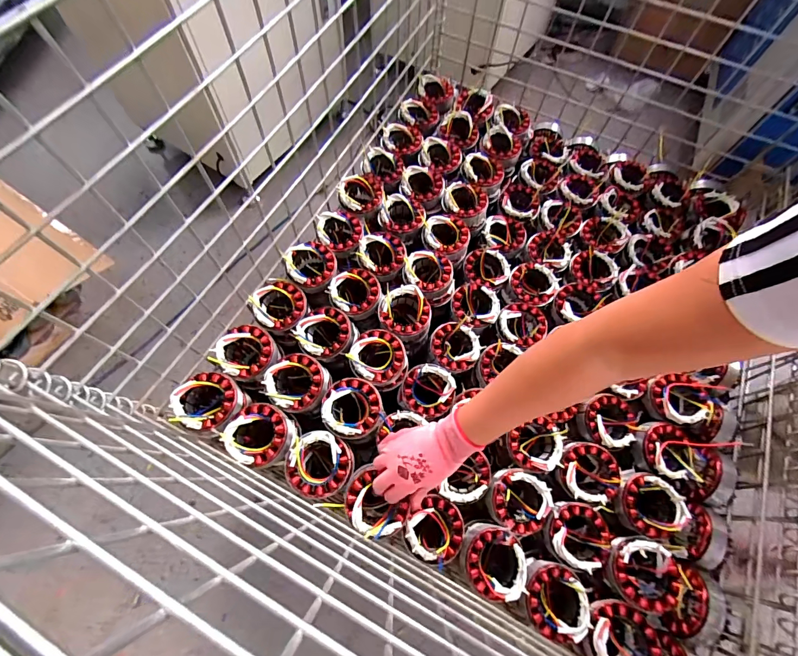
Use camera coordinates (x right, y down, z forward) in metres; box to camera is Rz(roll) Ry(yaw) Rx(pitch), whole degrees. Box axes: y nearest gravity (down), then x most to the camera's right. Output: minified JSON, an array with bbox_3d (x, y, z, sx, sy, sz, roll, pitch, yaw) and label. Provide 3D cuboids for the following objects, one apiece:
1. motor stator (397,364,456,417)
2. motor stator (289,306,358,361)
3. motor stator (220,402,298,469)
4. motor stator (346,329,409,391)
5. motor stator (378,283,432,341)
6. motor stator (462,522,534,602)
[{"bbox_3d":[0.047,0.108,0.616,0.086,0.055,0.082,1,65,-2],"label":"motor stator"},{"bbox_3d":[-0.118,0.013,0.604,0.097,0.049,0.090,4,65,0],"label":"motor stator"},{"bbox_3d":[-0.196,0.152,0.522,0.085,0.043,0.081,18,66,6],"label":"motor stator"},{"bbox_3d":[-0.032,0.048,0.589,0.090,0.055,0.092,1,65,-2],"label":"motor stator"},{"bbox_3d":[0.010,-0.024,0.621,0.086,0.050,0.092,1,65,-2],"label":"motor stator"},{"bbox_3d":[0.131,0.319,0.511,0.086,0.048,0.087,1,65,-2],"label":"motor stator"}]

